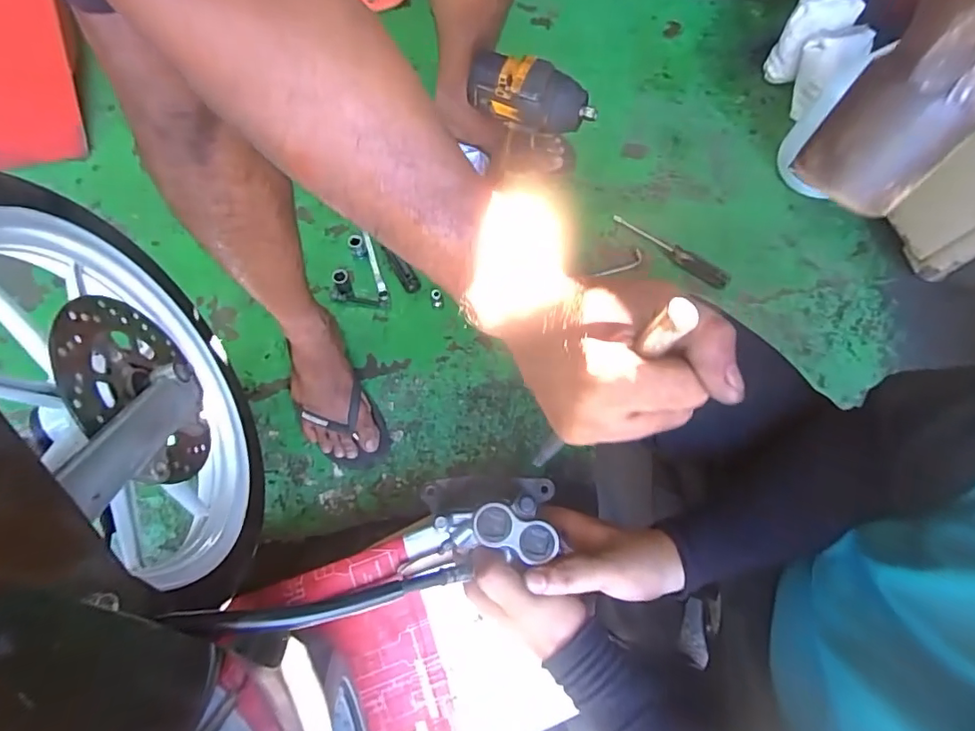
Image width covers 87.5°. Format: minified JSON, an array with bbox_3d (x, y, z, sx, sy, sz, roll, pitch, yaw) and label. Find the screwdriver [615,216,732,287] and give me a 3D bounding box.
[{"bbox_3d":[0.322,-0.208,0.887,0.223,0.034,0.027,36,74,10],"label":"screwdriver"}]

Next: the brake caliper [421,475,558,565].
[{"bbox_3d":[-0.003,0.118,0.401,0.111,0.048,0.063,6,71,1],"label":"brake caliper"}]

